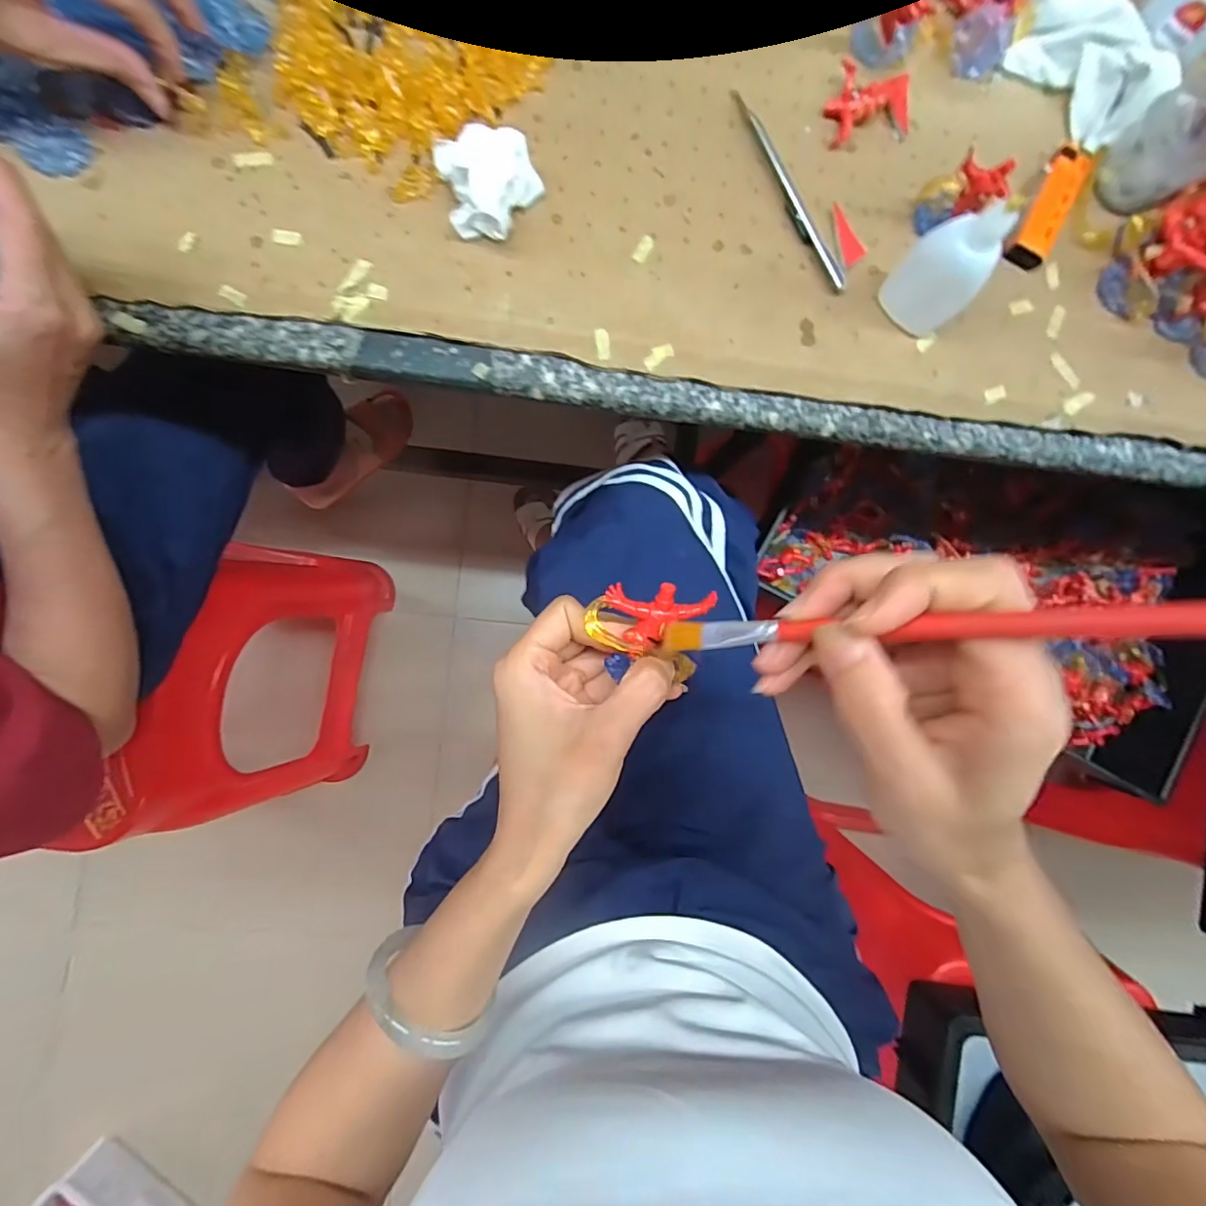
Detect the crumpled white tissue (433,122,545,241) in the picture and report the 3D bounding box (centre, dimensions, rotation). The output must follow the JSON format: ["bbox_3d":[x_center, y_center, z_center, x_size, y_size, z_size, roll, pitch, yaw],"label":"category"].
[{"bbox_3d":[-0.064,-0.240,0.313,0.056,0.032,0.060,-10,89,-5],"label":"crumpled white tissue"}]

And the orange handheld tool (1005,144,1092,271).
[{"bbox_3d":[0.283,-0.252,0.344,0.023,0.013,0.087,31,86,-3],"label":"orange handheld tool"}]

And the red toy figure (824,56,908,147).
[{"bbox_3d":[0.167,-0.315,0.342,0.057,0.011,0.043,-14,89,-5],"label":"red toy figure"}]

